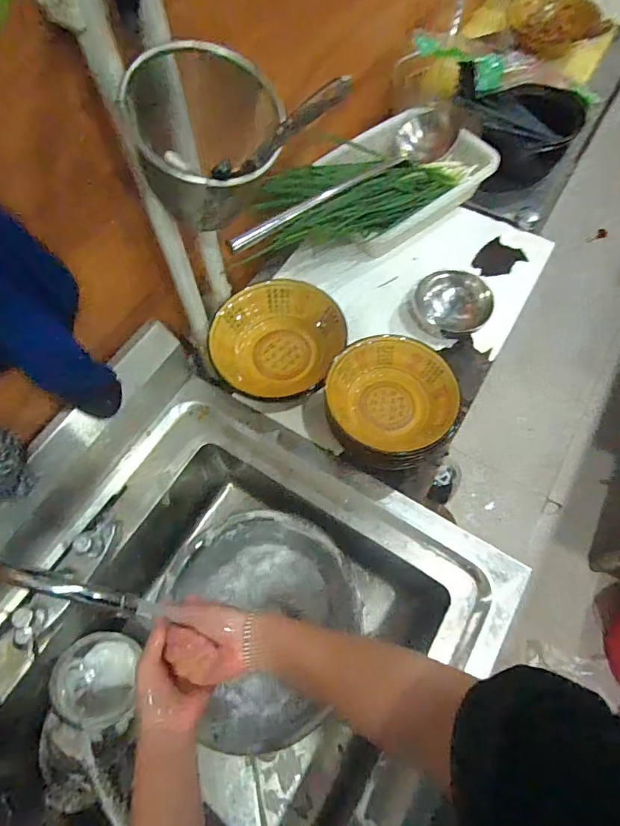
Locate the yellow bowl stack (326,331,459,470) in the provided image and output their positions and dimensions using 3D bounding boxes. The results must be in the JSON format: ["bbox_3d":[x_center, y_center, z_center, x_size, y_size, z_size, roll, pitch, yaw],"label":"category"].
[{"bbox_3d":[0.108,-0.013,0.627,0.173,0.092,0.158,-2,65,0],"label":"yellow bowl stack"}]

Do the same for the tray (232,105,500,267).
[{"bbox_3d":[0.085,-0.370,0.776,0.478,0.107,0.204,-35,69,-14],"label":"tray"}]

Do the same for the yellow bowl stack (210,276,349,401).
[{"bbox_3d":[-0.048,-0.109,0.690,0.197,0.066,0.170,-7,65,-2],"label":"yellow bowl stack"}]

